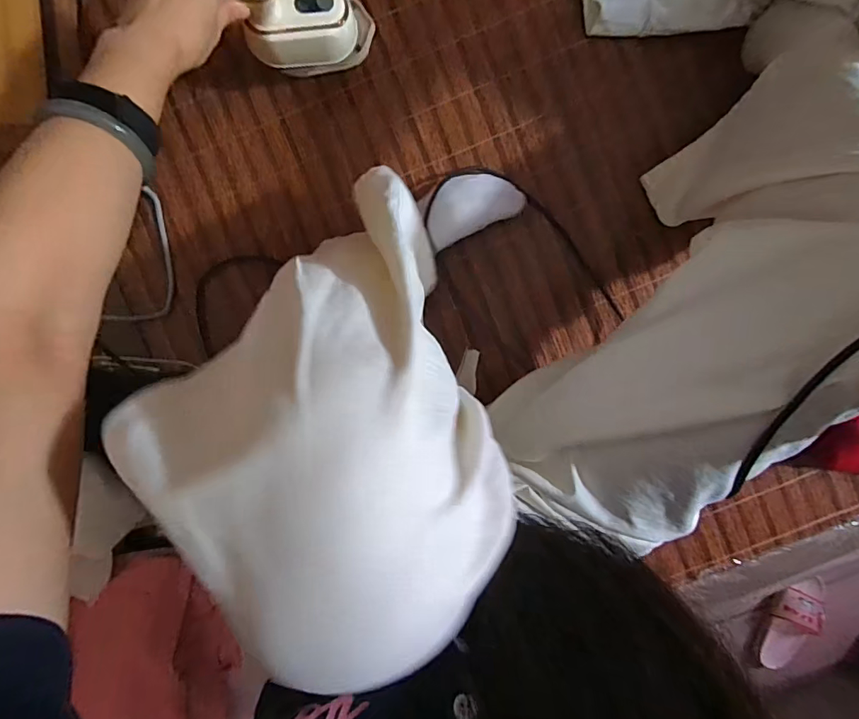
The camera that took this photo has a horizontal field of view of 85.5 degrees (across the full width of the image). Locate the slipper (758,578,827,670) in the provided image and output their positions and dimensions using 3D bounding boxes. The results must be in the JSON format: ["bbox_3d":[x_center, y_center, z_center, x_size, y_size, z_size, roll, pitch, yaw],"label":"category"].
[{"bbox_3d":[0.757,0.556,0.968,0.078,0.049,0.203,32,94,-2],"label":"slipper"}]

